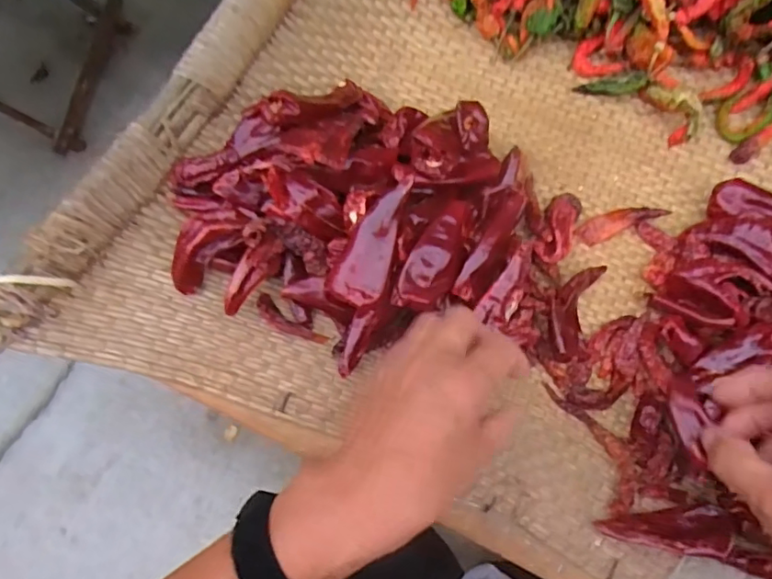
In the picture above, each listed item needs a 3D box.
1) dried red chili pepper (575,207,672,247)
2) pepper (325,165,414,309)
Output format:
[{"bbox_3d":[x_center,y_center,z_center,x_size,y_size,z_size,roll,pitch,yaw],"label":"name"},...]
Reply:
[{"bbox_3d":[0.191,-0.055,0.448,0.069,0.007,0.022,-19,75,13],"label":"dried red chili pepper"},{"bbox_3d":[-0.004,-0.037,0.366,0.036,0.025,0.102,25,77,7],"label":"pepper"}]

